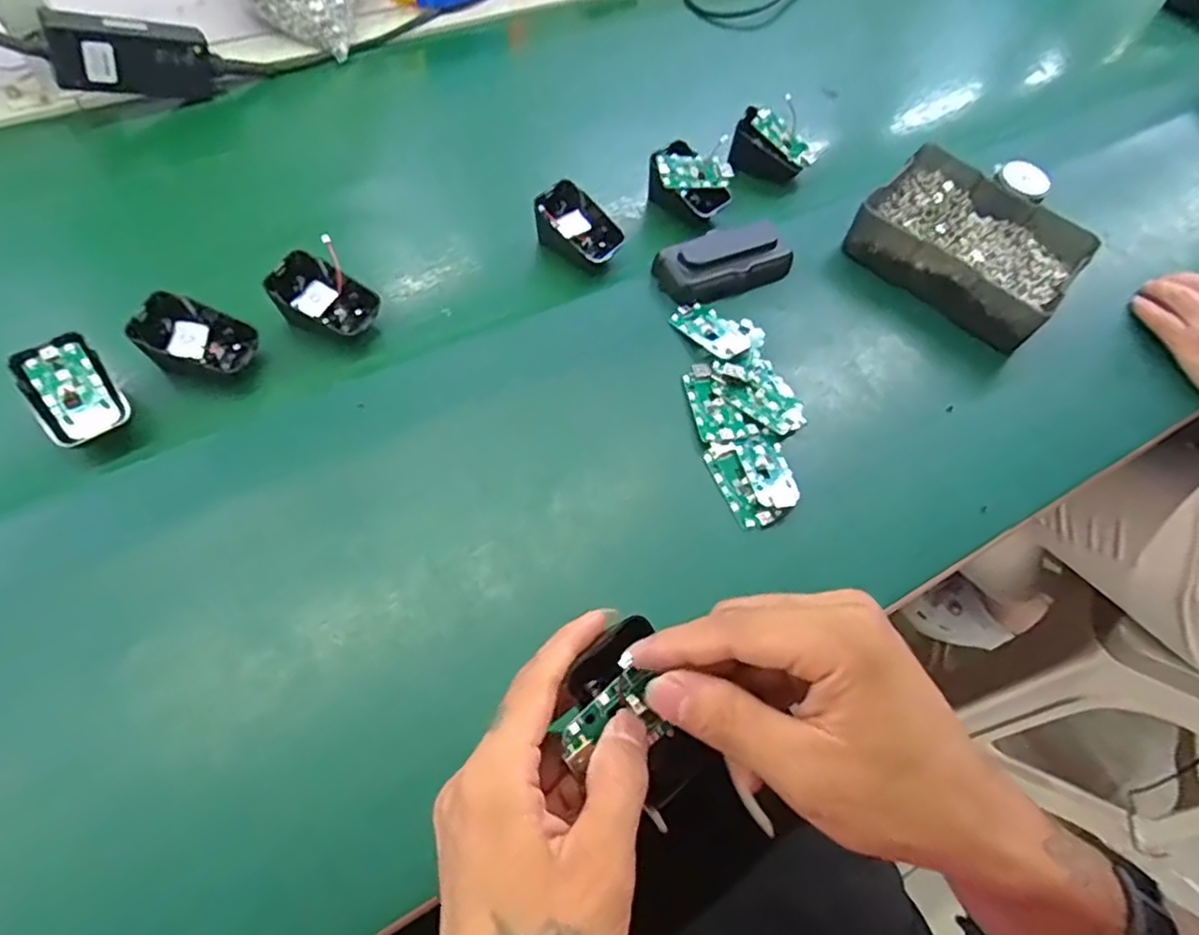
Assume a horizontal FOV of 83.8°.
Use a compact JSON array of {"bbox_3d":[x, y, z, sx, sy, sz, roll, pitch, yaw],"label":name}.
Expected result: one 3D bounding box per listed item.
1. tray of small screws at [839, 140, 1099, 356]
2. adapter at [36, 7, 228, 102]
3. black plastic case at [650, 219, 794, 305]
[{"bbox_3d":[0.294,-0.176,0.536,0.158,0.047,0.122,38,66,16],"label":"tray of small screws"},{"bbox_3d":[-0.388,-0.346,0.561,0.124,0.056,0.035,-20,61,-40],"label":"adapter"},{"bbox_3d":[0.097,-0.158,0.509,0.101,0.022,0.051,-24,65,-15],"label":"black plastic case"}]

